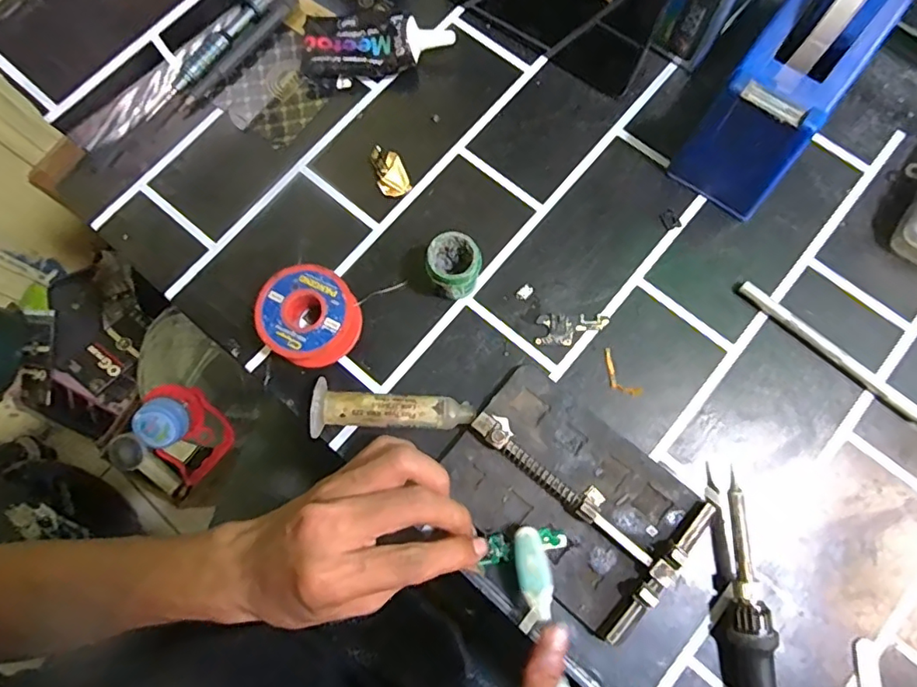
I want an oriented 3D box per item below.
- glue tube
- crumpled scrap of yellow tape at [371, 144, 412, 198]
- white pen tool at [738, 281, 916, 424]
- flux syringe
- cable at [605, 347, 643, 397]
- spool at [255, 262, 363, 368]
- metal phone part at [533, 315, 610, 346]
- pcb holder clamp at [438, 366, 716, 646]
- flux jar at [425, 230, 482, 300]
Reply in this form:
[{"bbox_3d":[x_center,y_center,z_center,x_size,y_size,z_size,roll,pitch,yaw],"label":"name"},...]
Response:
[{"bbox_3d":[-0.054,-0.201,0.363,0.098,0.026,0.045,-2,75,0],"label":"glue tube"},{"bbox_3d":[-0.043,-0.110,0.349,0.019,0.011,0.032,-17,76,-4],"label":"crumpled scrap of yellow tape"},{"bbox_3d":[0.220,0.012,0.310,0.140,0.010,0.011,40,79,10],"label":"white pen tool"},{"bbox_3d":[-0.036,0.035,0.305,0.088,0.021,0.027,-2,75,0],"label":"flux syringe"},{"bbox_3d":[0.092,0.019,0.315,0.013,0.004,0.032,-35,78,-8],"label":"cable"},{"bbox_3d":[-0.086,-0.015,0.315,0.051,0.028,0.052,0,75,0],"label":"spool"},{"bbox_3d":[0.067,-0.008,0.322,0.042,0.004,0.018,0,75,0],"label":"metal phone part"},{"bbox_3d":[0.059,0.080,0.291,0.125,0.019,0.085,40,79,10],"label":"pcb holder clamp"},{"bbox_3d":[-0.003,-0.043,0.316,0.029,0.037,0.028,0,75,0],"label":"flux jar"}]

